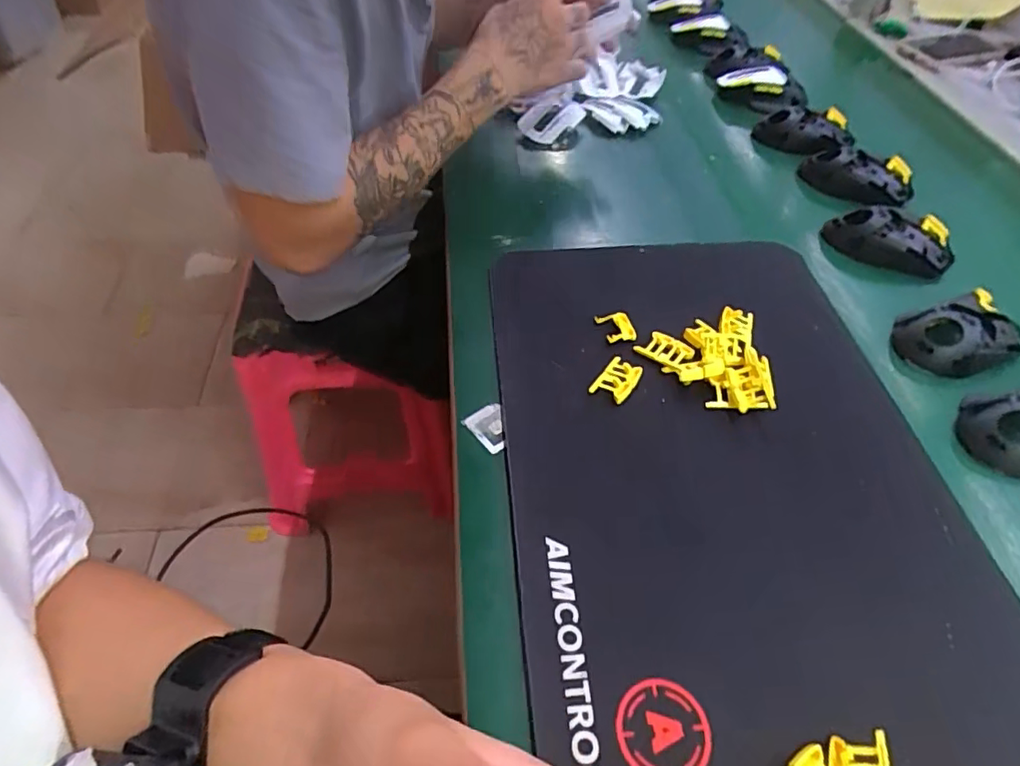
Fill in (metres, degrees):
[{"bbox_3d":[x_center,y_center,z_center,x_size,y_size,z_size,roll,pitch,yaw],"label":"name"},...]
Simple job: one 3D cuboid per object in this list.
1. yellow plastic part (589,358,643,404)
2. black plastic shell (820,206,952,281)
[{"bbox_3d":[0.083,-0.003,0.440,0.028,0.011,0.038,29,55,16],"label":"yellow plastic part"},{"bbox_3d":[0.383,-0.144,0.584,0.122,0.058,0.056,21,53,11],"label":"black plastic shell"}]

